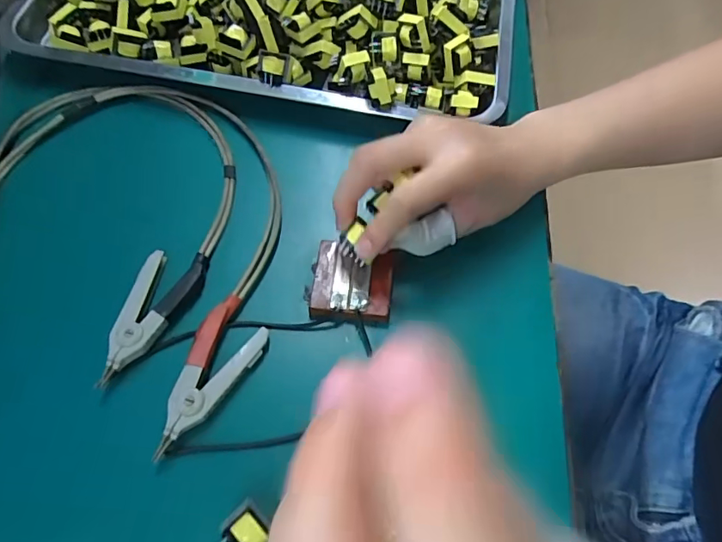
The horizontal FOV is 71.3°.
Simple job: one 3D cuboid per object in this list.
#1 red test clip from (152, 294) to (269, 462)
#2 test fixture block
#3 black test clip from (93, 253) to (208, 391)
[{"bbox_3d":[-0.087,0.058,0.285,0.036,0.011,0.090,27,65,11],"label":"red test clip"},{"bbox_3d":[-0.007,0.007,0.316,0.052,0.012,0.049,7,63,1],"label":"test fixture block"},{"bbox_3d":[-0.122,0.026,0.302,0.038,0.015,0.088,9,63,2],"label":"black test clip"}]

